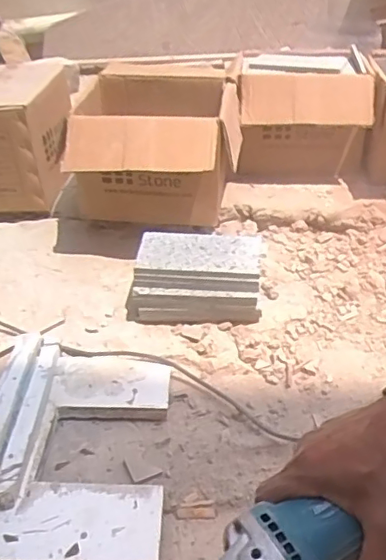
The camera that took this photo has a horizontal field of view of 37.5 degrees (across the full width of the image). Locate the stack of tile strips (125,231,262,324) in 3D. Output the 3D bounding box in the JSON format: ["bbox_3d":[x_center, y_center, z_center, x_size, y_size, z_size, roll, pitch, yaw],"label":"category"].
[{"bbox_3d":[0.002,0.003,0.954,0.218,0.118,0.114,2,34,6],"label":"stack of tile strips"}]

